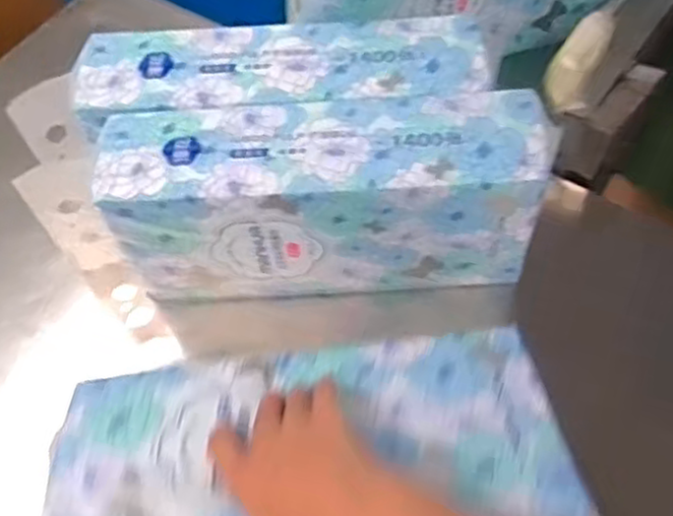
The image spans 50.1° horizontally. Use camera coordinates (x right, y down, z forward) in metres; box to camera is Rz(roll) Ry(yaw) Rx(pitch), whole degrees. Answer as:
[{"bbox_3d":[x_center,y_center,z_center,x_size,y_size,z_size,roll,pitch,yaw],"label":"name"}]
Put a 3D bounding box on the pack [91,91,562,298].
[{"bbox_3d":[-0.007,-0.042,0.605,0.346,0.161,0.089,-3,58,2],"label":"pack"}]

